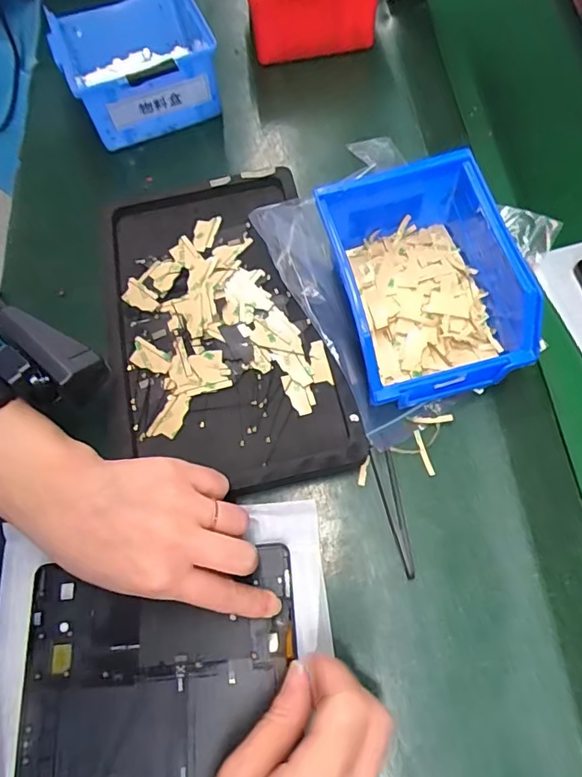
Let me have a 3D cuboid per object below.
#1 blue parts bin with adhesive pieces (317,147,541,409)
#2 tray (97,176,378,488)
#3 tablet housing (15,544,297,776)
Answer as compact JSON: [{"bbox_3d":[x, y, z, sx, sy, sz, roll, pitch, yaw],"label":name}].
[{"bbox_3d":[0.091,-0.067,0.340,0.127,0.075,0.143,-9,67,-3],"label":"blue parts bin with adhesive pieces"},{"bbox_3d":[-0.054,-0.050,0.367,0.153,0.022,0.257,-11,67,-4],"label":"tray"},{"bbox_3d":[-0.071,0.204,0.271,0.153,0.012,0.209,-4,67,-1],"label":"tablet housing"}]

